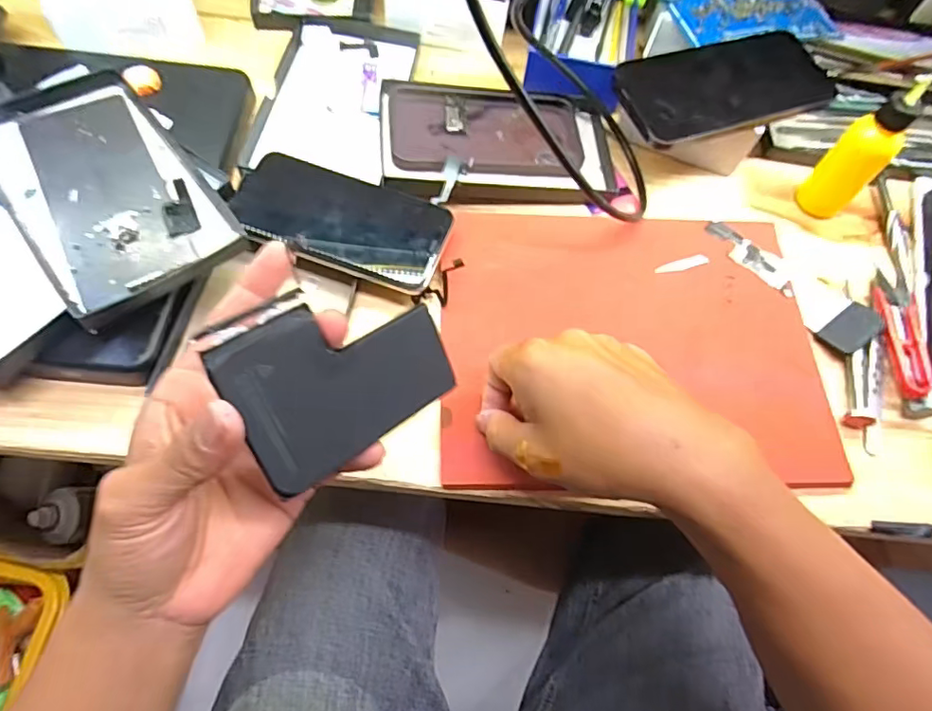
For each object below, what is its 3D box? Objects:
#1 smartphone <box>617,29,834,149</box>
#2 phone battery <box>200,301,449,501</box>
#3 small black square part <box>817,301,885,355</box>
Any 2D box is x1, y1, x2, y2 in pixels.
[{"bbox_3d":[0.194,-0.200,0.404,0.165,0.014,0.078,-19,67,-12],"label":"smartphone"},{"bbox_3d":[-0.047,0.007,0.220,0.088,0.004,0.063,-33,113,-31],"label":"phone battery"},{"bbox_3d":[0.262,-0.019,0.370,0.041,0.009,0.025,-35,73,-14],"label":"small black square part"}]

